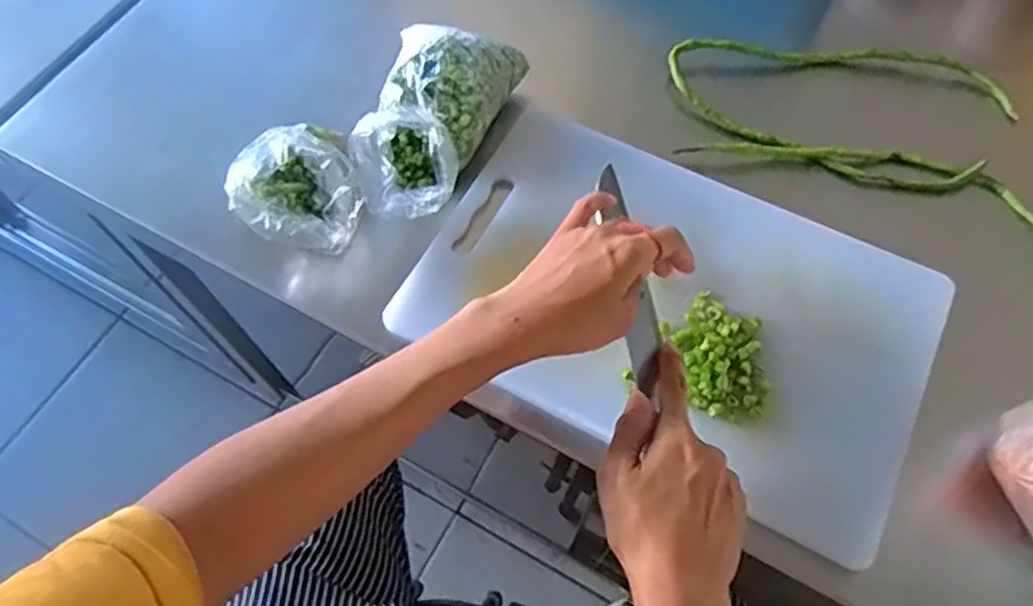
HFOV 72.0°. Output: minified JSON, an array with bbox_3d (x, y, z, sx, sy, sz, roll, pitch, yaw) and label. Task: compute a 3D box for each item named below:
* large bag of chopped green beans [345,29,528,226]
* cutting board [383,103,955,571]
[{"bbox_3d":[-0.061,-0.146,0.536,0.075,0.071,0.162,20,66,10],"label":"large bag of chopped green beans"},{"bbox_3d":[0.111,-0.002,0.511,0.345,0.025,0.232,25,67,12],"label":"cutting board"}]

